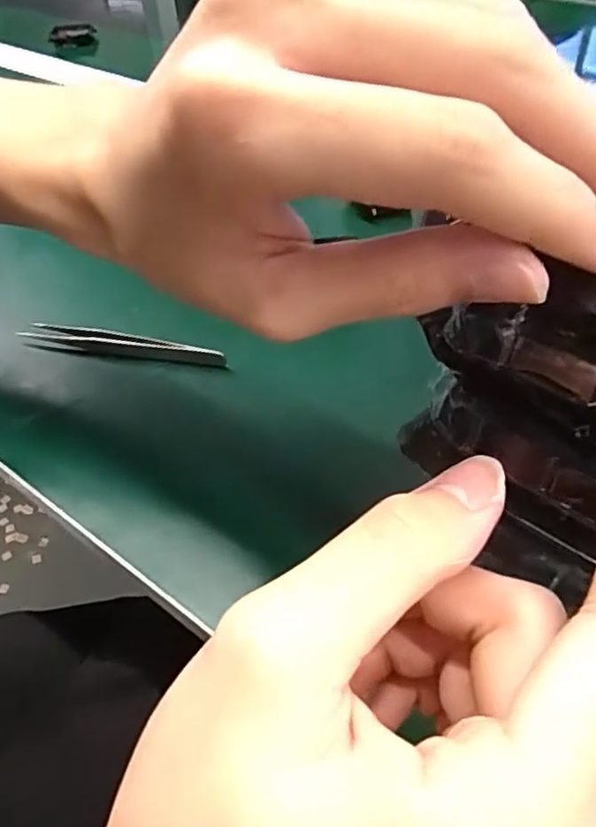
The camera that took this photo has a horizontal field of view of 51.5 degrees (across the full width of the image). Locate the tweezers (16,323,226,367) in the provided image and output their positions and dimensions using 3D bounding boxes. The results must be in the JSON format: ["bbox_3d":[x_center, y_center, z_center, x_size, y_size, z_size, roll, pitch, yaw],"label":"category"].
[{"bbox_3d":[-0.093,-0.036,0.324,0.115,0.016,0.009,11,50,14],"label":"tweezers"}]

